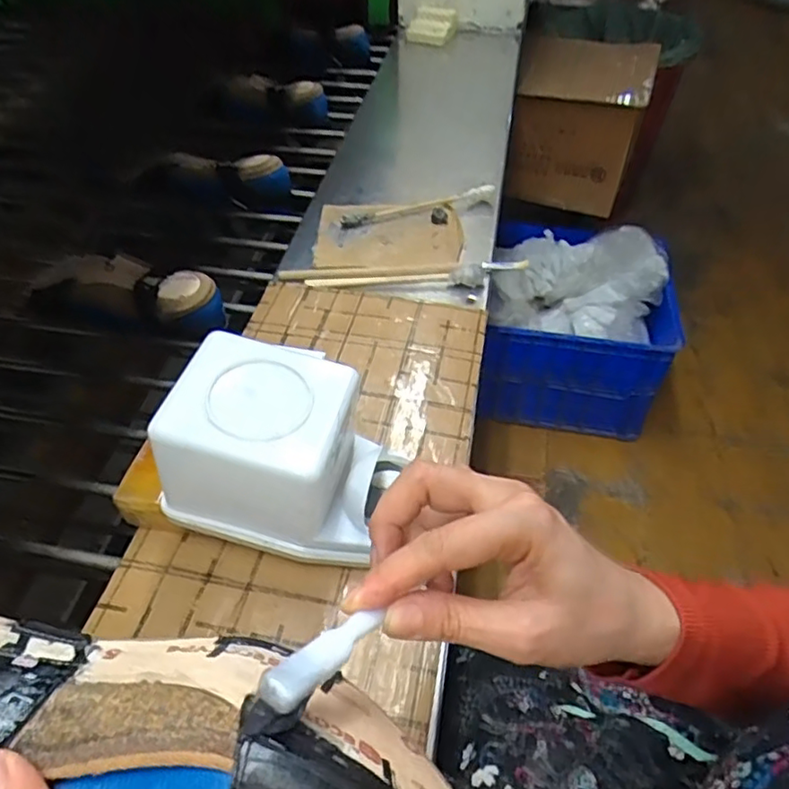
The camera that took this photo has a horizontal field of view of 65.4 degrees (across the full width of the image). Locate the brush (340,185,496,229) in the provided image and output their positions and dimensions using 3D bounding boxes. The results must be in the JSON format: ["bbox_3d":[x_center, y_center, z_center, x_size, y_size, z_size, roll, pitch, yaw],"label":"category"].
[{"bbox_3d":[0.028,-0.226,0.741,0.195,0.019,0.019,-14,48,-9],"label":"brush"}]

